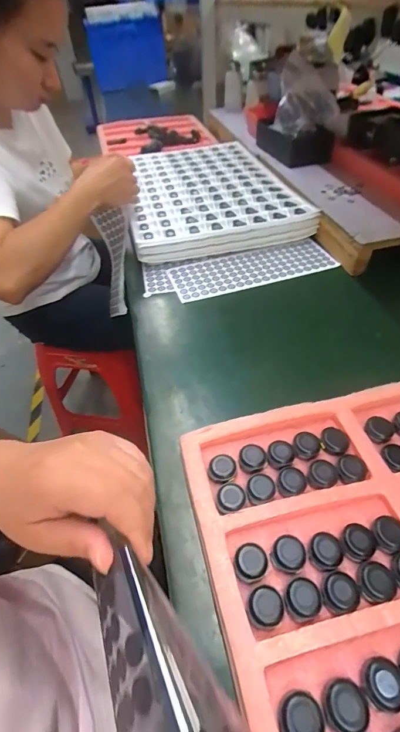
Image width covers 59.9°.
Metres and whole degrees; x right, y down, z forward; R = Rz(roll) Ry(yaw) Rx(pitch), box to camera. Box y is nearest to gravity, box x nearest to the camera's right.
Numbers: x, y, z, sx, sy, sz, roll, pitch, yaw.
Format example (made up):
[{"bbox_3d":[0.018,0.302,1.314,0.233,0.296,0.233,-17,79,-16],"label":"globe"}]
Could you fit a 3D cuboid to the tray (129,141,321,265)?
[{"bbox_3d":[0.016,-0.389,0.791,0.344,0.056,0.424,-10,50,-5],"label":"tray"}]

